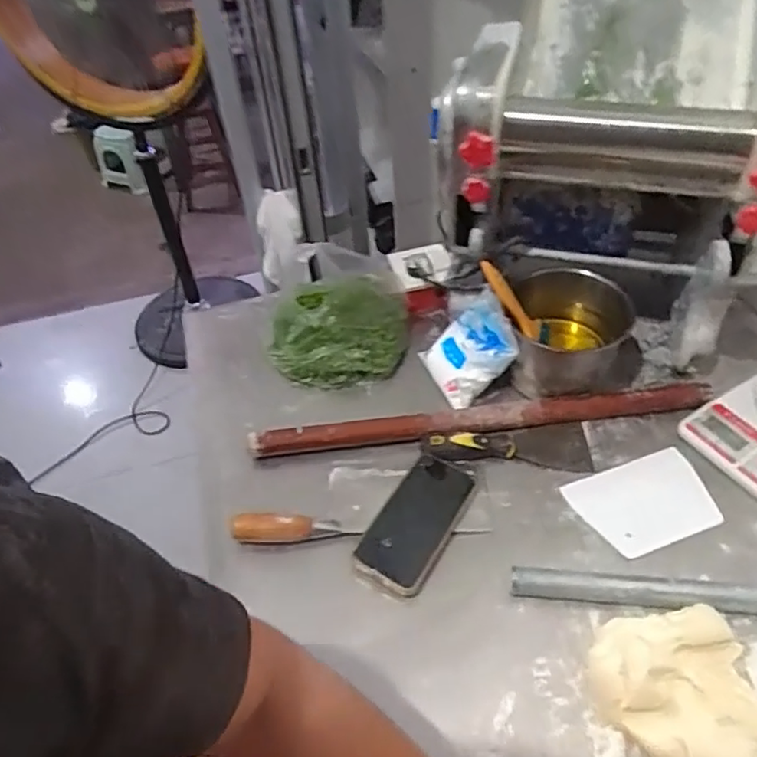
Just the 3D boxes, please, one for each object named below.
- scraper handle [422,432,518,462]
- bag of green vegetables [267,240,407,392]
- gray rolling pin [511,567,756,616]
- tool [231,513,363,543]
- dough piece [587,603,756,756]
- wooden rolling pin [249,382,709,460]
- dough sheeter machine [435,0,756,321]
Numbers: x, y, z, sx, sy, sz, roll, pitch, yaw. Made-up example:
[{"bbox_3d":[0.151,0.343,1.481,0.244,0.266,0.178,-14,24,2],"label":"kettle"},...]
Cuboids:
[{"bbox_3d":[0.107,0.080,0.733,0.107,0.028,0.038,-5,47,0],"label":"scraper handle"},{"bbox_3d":[-0.056,-0.088,0.817,0.186,0.158,0.138,2,47,7],"label":"bag of green vegetables"},{"bbox_3d":[0.281,0.209,0.595,0.294,0.024,0.031,2,47,6],"label":"gray rolling pin"},{"bbox_3d":[-0.091,0.164,0.666,0.133,0.037,0.025,-3,47,2],"label":"tool"},{"bbox_3d":[0.254,0.265,0.516,0.138,0.061,0.128,-2,47,3],"label":"dough piece"},{"bbox_3d":[0.123,0.051,0.754,0.551,0.034,0.031,-7,47,-2],"label":"wooden rolling pin"},{"bbox_3d":[0.284,-0.311,0.740,0.351,0.388,0.379,10,49,13],"label":"dough sheeter machine"}]

